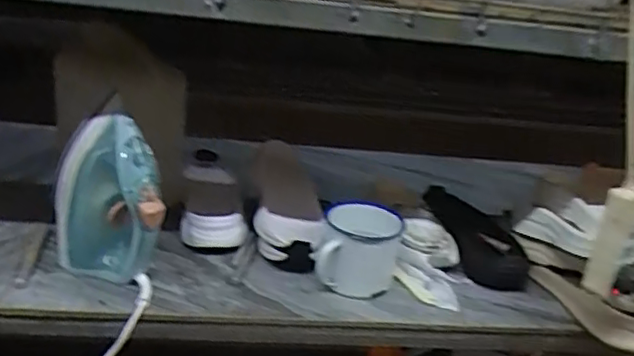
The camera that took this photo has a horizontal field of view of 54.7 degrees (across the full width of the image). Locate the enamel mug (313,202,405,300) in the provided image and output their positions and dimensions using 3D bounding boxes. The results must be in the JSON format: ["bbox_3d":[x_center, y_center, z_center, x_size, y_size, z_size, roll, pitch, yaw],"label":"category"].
[{"bbox_3d":[0.057,0.099,0.844,0.108,0.098,0.112,10,22,8],"label":"enamel mug"}]

